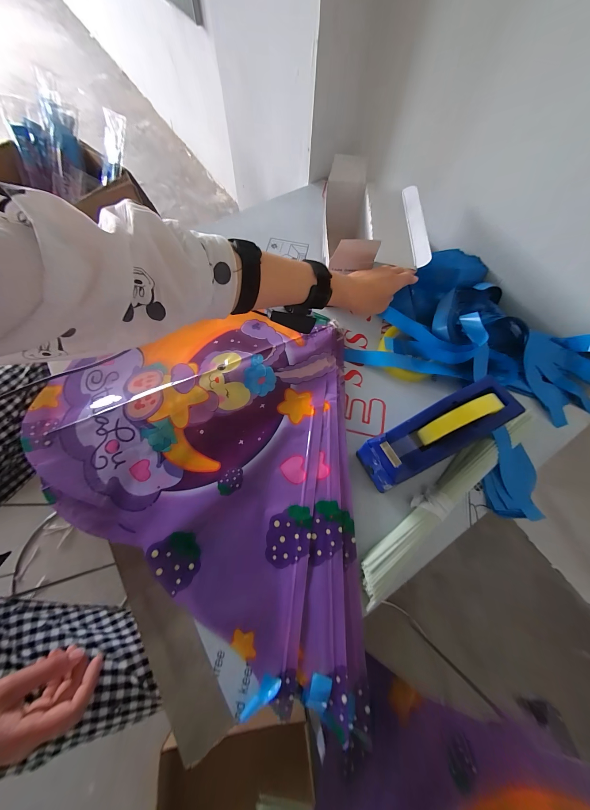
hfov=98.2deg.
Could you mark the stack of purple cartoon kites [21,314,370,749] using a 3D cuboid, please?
[{"bbox_3d":[-0.153,0.098,0.385,0.472,0.027,0.524,0,70,1],"label":"stack of purple cartoon kites"}]

